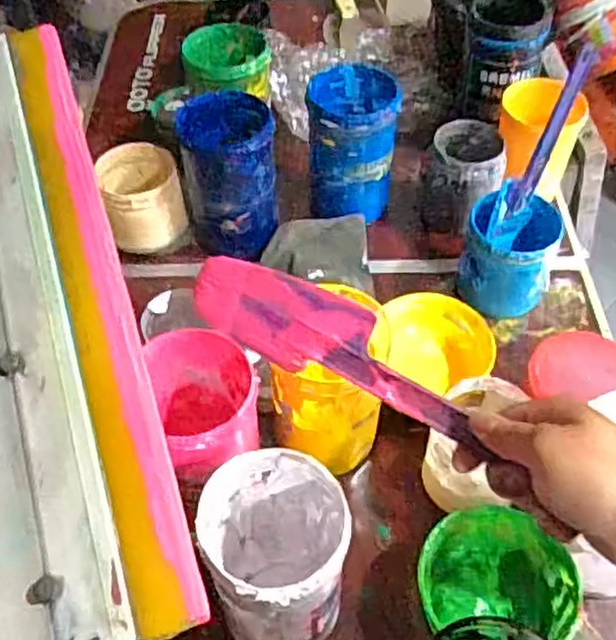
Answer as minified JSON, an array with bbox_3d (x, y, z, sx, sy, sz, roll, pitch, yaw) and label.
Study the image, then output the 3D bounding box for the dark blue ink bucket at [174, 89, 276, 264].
[{"bbox_3d":[-0.078,-0.144,0.743,0.090,0.143,0.088,-8,52,-6],"label":"dark blue ink bucket"}]

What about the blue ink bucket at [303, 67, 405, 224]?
[{"bbox_3d":[0.045,-0.195,0.792,0.093,0.121,0.103,-5,52,-4],"label":"blue ink bucket"}]

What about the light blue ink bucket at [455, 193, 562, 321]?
[{"bbox_3d":[0.205,-0.063,0.739,0.092,0.096,0.081,10,52,8],"label":"light blue ink bucket"}]

